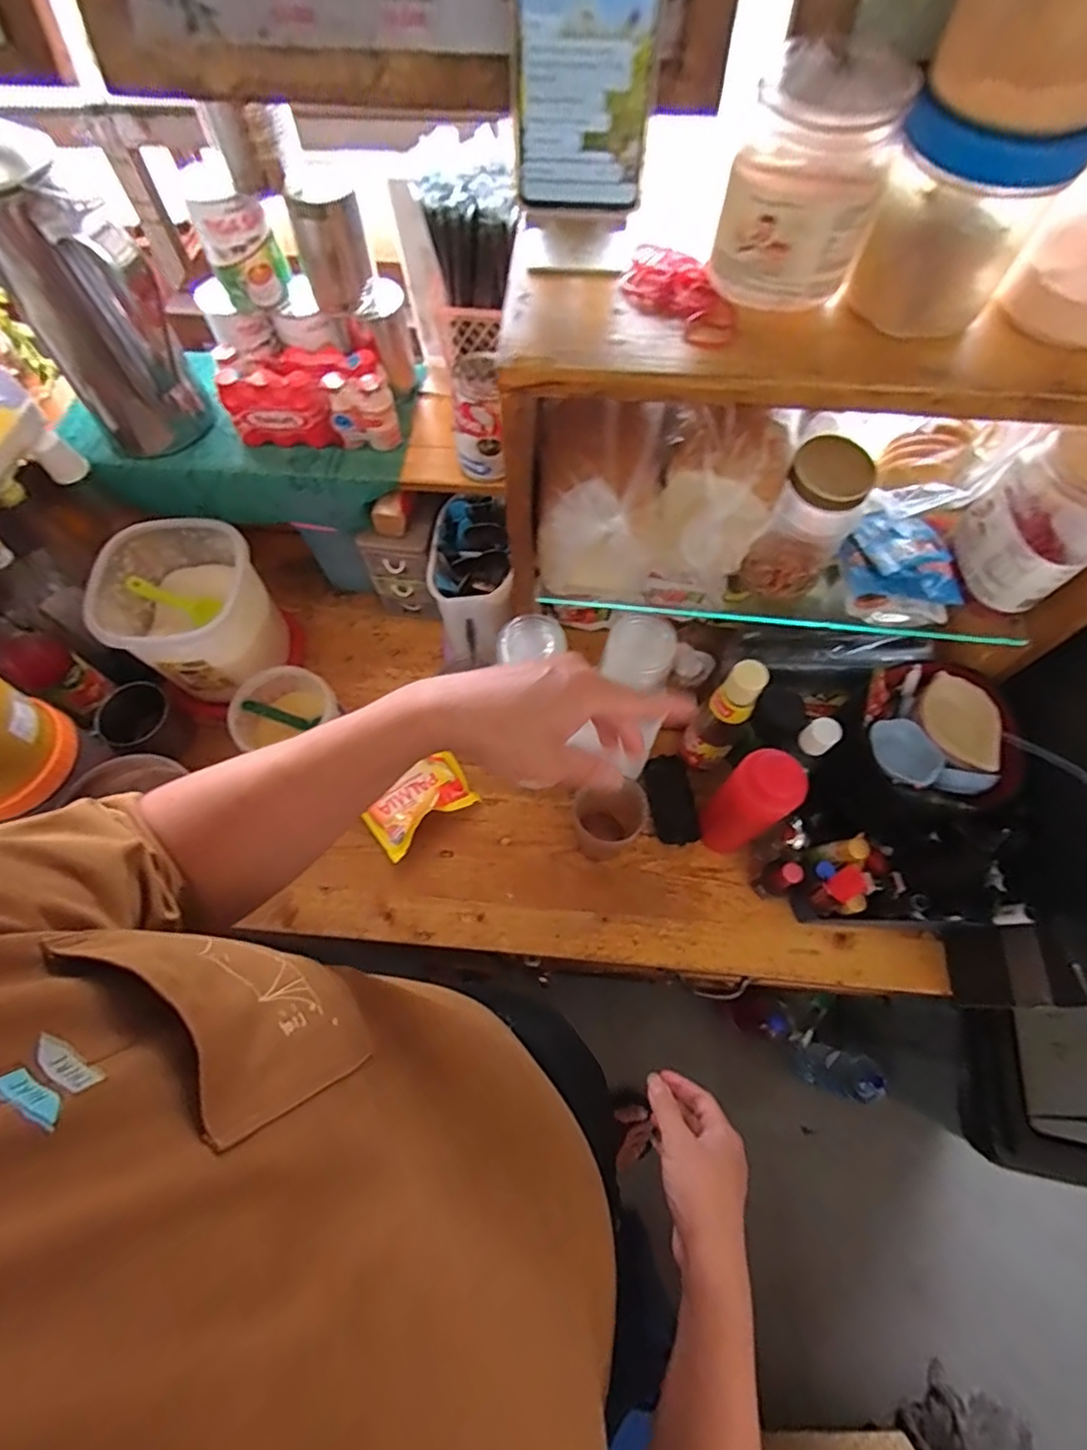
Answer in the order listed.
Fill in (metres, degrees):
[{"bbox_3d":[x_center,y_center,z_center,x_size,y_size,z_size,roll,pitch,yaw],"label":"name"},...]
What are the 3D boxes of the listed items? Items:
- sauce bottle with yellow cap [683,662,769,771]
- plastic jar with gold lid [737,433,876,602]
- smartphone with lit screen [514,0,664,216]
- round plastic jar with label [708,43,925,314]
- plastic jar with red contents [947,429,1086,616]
[{"bbox_3d":[0.196,-0.005,0.658,0.055,0.176,0.049,-41,73,-14],"label":"sauce bottle with yellow cap"},{"bbox_3d":[0.223,-0.167,0.506,0.064,0.129,0.068,0,68,1],"label":"plastic jar with gold lid"},{"bbox_3d":[0.022,-0.350,0.291,0.071,0.154,0.011,4,50,2],"label":"smartphone with lit screen"},{"bbox_3d":[0.144,-0.301,0.331,0.075,0.083,0.086,18,70,8],"label":"round plastic jar with label"},{"bbox_3d":[0.414,-0.172,0.495,0.095,0.116,0.095,0,68,1],"label":"plastic jar with red contents"}]

